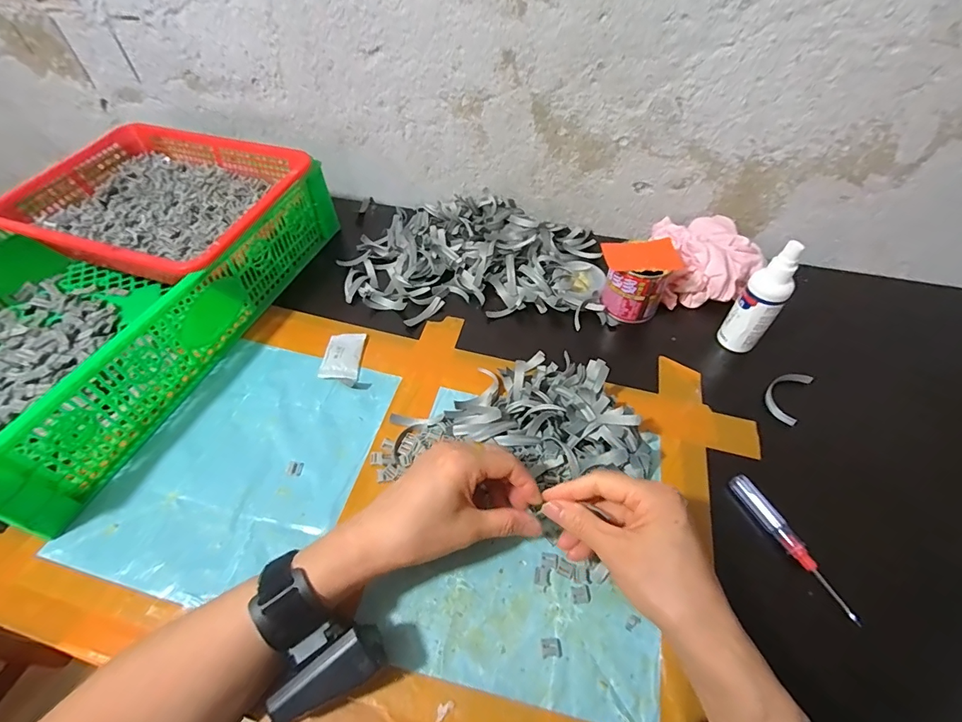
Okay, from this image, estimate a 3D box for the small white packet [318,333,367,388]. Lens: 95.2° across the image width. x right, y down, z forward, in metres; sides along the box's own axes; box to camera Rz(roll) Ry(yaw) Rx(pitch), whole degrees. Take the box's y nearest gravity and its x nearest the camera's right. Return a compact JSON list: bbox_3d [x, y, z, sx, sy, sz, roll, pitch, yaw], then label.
[{"bbox_3d":[-0.150,-0.005,0.480,0.040,0.010,0.072,2,51,2],"label":"small white packet"}]

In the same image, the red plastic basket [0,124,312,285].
[{"bbox_3d":[-0.377,-0.190,0.535,0.299,0.077,0.238,14,52,12],"label":"red plastic basket"}]

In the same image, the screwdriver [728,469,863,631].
[{"bbox_3d":[0.249,0.145,0.354,0.012,0.016,0.119,-20,53,-15],"label":"screwdriver"}]

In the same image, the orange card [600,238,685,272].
[{"bbox_3d":[0.177,-0.115,0.479,0.077,0.004,0.046,-8,59,-3],"label":"orange card"}]

